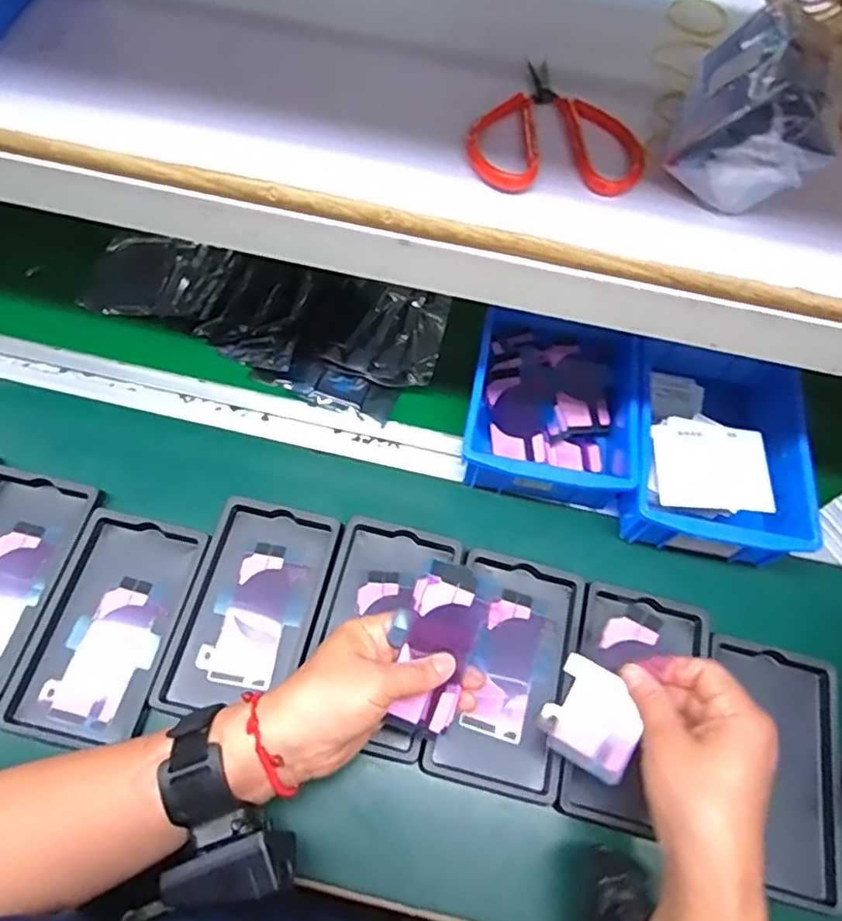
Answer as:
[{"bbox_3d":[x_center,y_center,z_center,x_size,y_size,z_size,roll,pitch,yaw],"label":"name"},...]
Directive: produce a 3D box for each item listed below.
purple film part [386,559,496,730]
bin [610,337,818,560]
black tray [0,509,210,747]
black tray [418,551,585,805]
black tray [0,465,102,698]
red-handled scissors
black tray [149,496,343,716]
[{"bbox_3d":[0.014,0.120,0.394,0.047,0.006,0.104,12,84,3],"label":"purple film part"},{"bbox_3d":[0.238,-0.011,0.512,0.134,0.062,0.189,14,64,4],"label":"bin"},{"bbox_3d":[-0.226,0.119,0.450,0.093,0.015,0.155,12,63,3],"label":"black tray"},{"bbox_3d":[0.064,0.152,0.452,0.090,0.018,0.158,14,64,4],"label":"black tray"},{"bbox_3d":[-0.314,0.087,0.463,0.095,0.019,0.157,14,64,4],"label":"black tray"},{"bbox_3d":[0.079,-0.201,0.374,0.101,0.012,0.104,3,63,-2],"label":"red-handled scissors"},{"bbox_3d":[-0.124,0.109,0.459,0.096,0.015,0.154,13,63,4],"label":"black tray"}]

